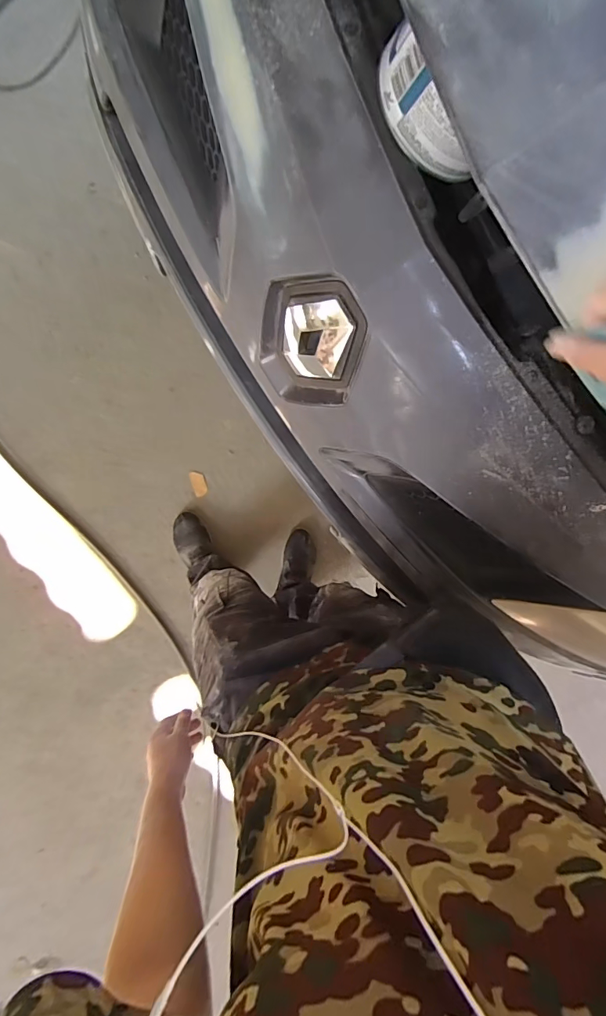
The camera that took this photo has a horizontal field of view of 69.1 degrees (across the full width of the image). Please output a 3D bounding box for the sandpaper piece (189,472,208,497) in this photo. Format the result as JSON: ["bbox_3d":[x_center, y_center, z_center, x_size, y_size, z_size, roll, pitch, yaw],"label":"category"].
[{"bbox_3d":[-0.304,-0.071,1.285,0.040,0.010,0.074,-20,98,-7],"label":"sandpaper piece"}]

